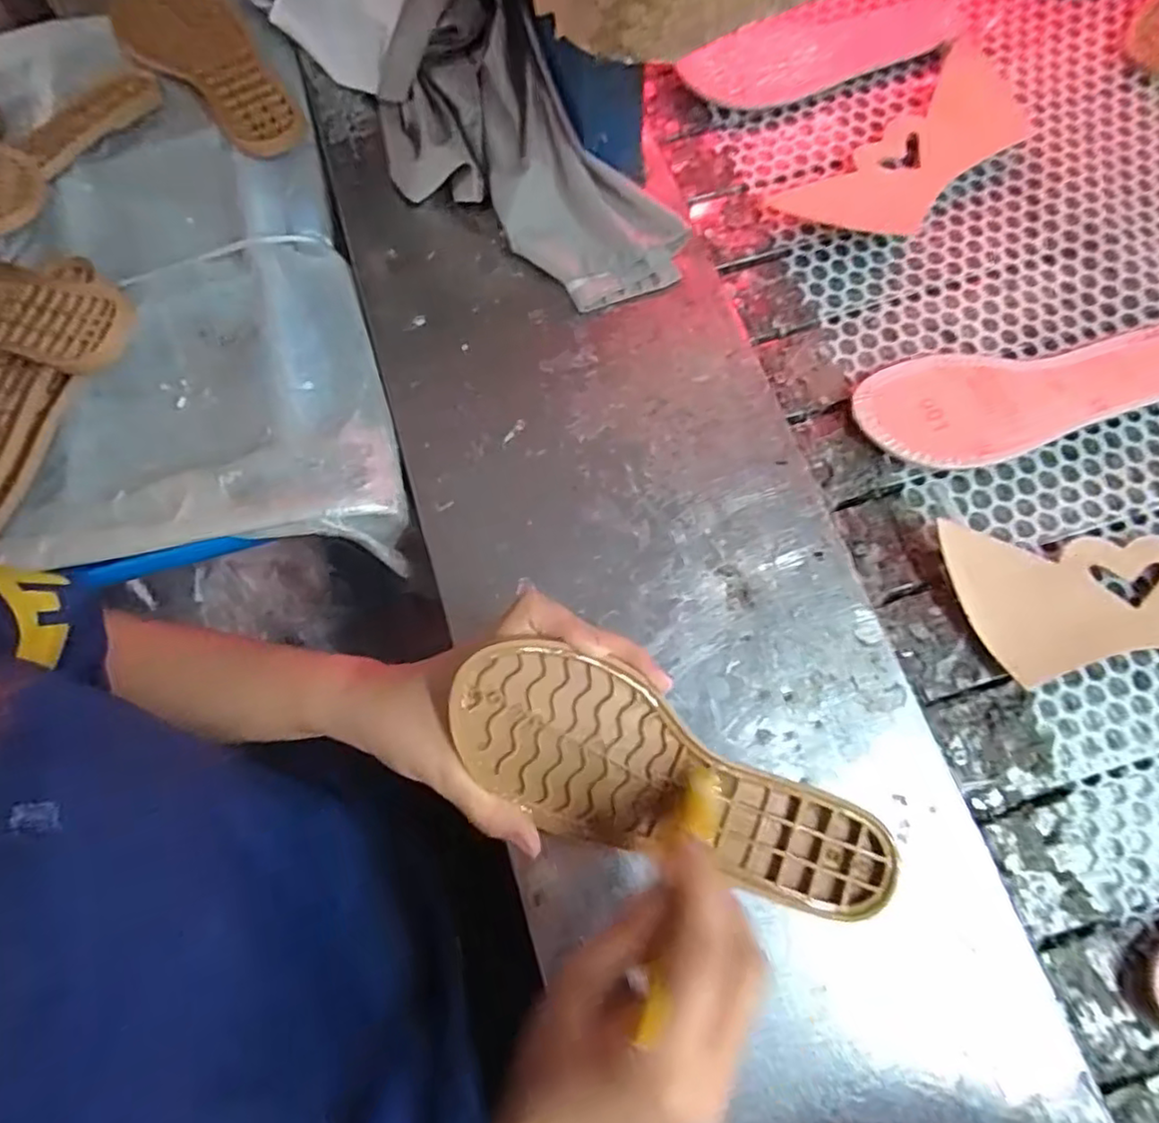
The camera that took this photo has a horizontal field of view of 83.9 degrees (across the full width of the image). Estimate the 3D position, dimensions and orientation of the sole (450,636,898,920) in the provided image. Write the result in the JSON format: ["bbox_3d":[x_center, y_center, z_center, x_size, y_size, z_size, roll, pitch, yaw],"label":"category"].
[{"bbox_3d":[0.045,0.112,0.316,0.226,0.037,0.076,27,74,-6],"label":"sole"}]

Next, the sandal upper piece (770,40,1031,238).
[{"bbox_3d":[0.253,-0.307,0.485,0.208,0.015,0.089,-40,77,-11],"label":"sandal upper piece"}]

